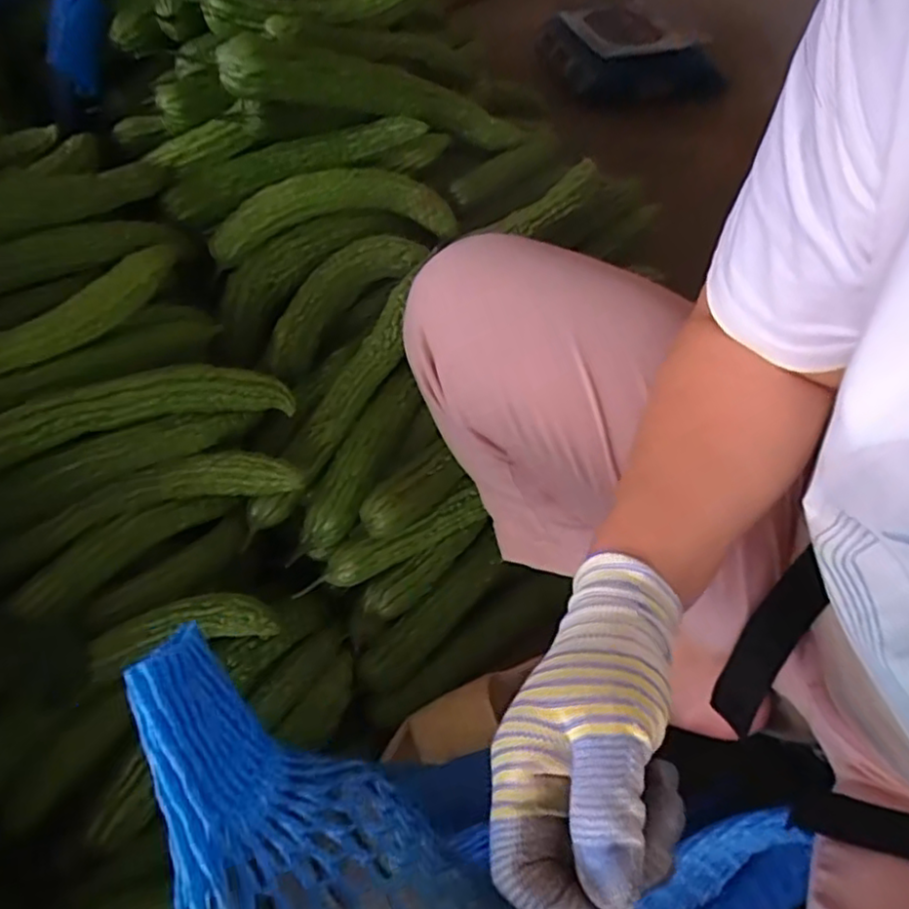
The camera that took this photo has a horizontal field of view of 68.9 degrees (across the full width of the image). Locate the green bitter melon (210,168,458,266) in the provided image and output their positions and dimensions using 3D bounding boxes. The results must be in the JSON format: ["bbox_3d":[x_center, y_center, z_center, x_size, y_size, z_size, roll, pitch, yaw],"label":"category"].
[{"bbox_3d":[-0.121,-0.244,0.665,0.243,0.067,0.043,-14,53,-10],"label":"green bitter melon"}]

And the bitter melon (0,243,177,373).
[{"bbox_3d":[-0.332,-0.114,0.552,0.232,0.036,0.060,-34,59,-23],"label":"bitter melon"}]

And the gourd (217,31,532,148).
[{"bbox_3d":[-0.065,-0.353,0.654,0.335,0.047,0.054,-7,47,-37],"label":"gourd"}]

